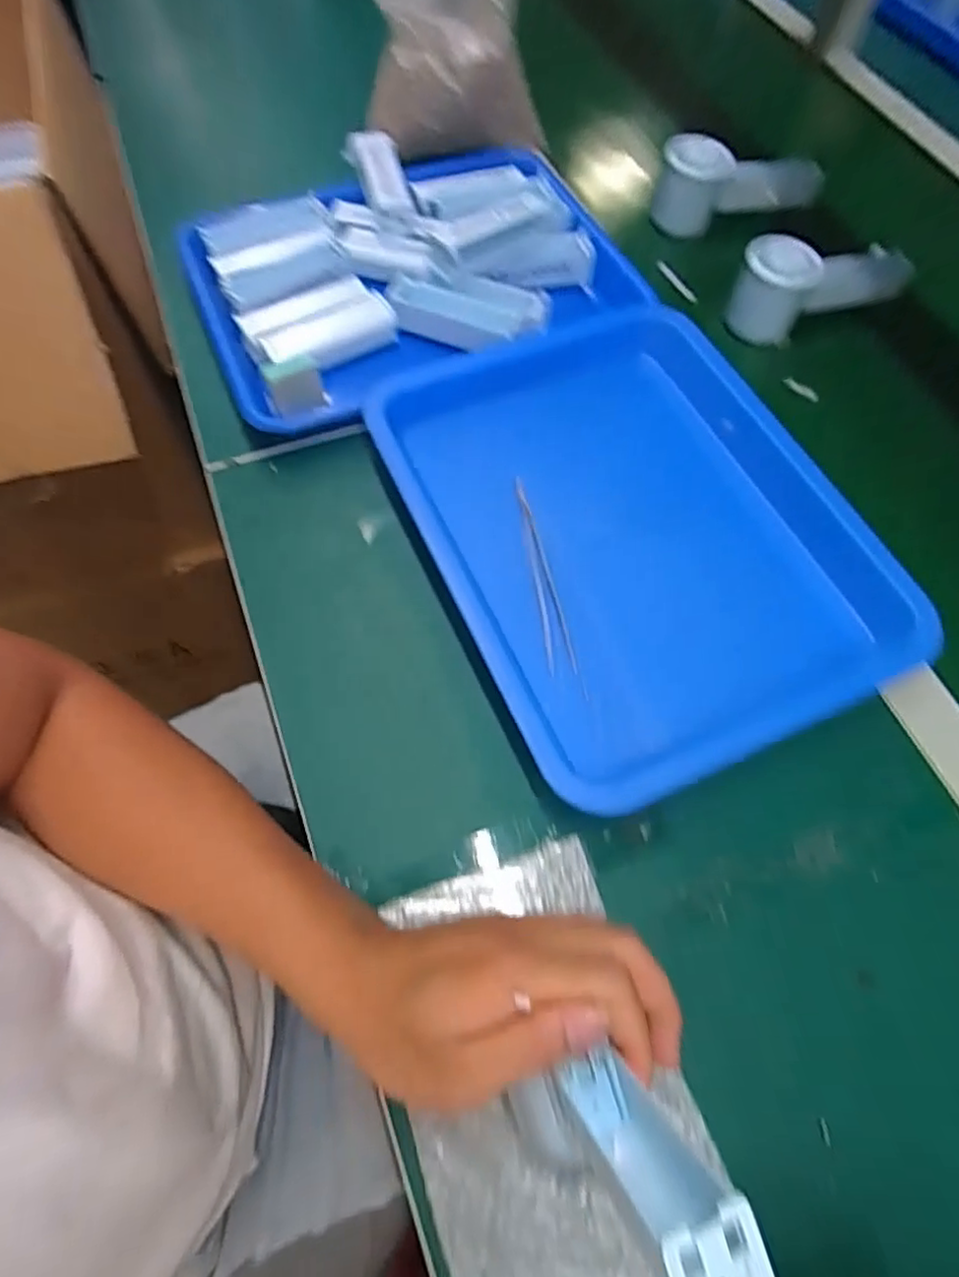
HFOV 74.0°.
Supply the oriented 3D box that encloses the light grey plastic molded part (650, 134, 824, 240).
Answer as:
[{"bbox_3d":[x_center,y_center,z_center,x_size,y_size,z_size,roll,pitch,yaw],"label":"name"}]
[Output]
[{"bbox_3d":[0.237,-0.411,0.579,0.160,0.058,0.048,1,63,-3],"label":"light grey plastic molded part"}]

